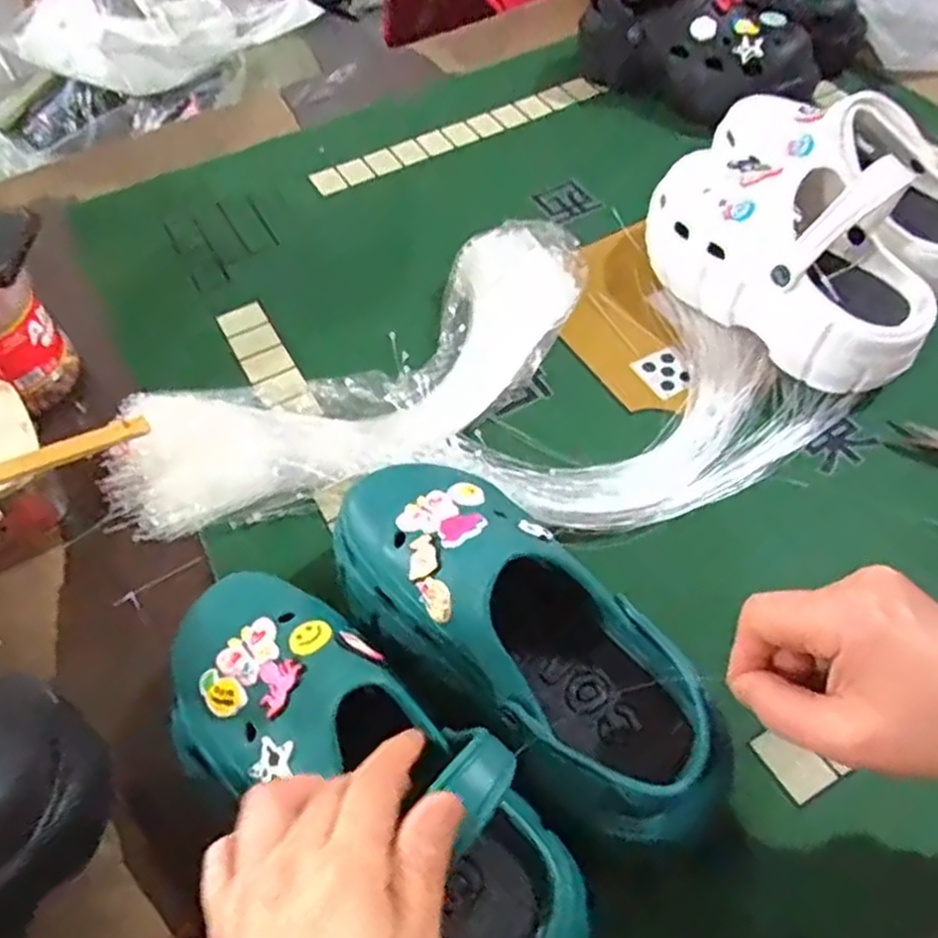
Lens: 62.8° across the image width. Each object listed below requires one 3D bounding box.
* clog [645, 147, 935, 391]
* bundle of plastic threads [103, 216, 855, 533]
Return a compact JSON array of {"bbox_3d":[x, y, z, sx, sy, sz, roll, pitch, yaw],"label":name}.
[{"bbox_3d":[0.242,-0.165,0.602,0.120,0.118,0.242,-19,55,-12],"label":"clog"},{"bbox_3d":[0.001,-0.076,0.578,0.533,0.068,0.277,-7,54,-4],"label":"bundle of plastic threads"}]

